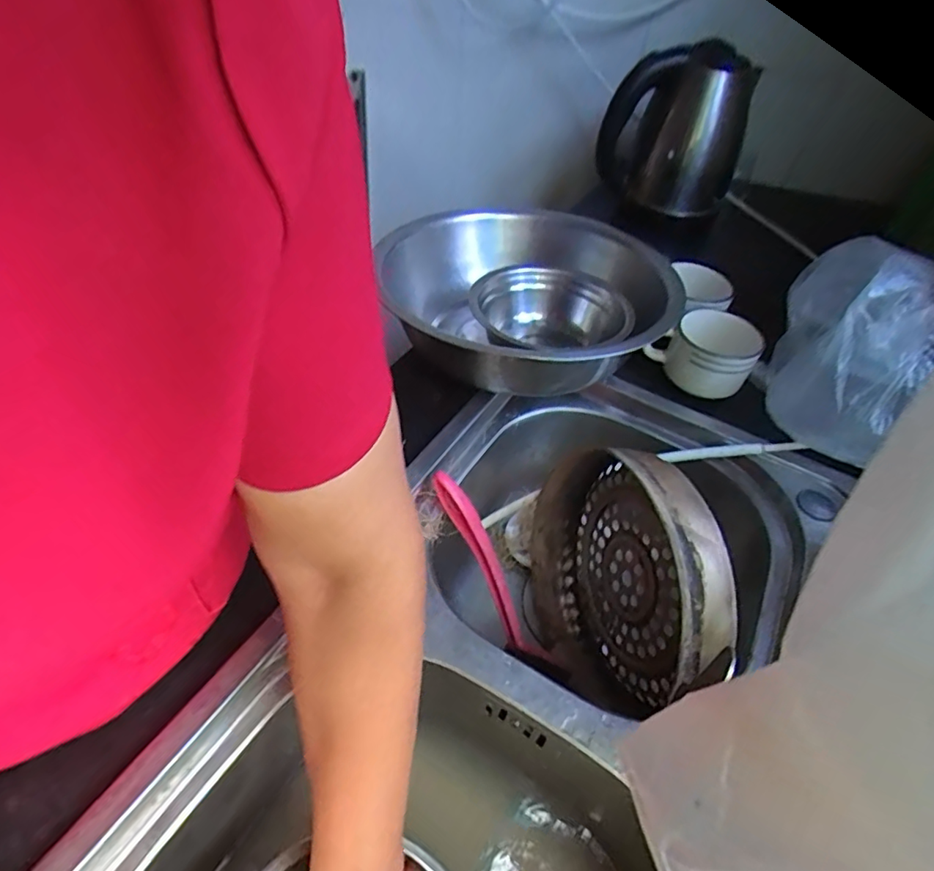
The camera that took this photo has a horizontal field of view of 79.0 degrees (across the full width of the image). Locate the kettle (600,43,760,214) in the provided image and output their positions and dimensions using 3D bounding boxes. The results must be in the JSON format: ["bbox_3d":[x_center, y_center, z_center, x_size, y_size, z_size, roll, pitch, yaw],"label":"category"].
[{"bbox_3d":[0.285,-0.431,0.800,0.178,0.198,0.158,16,47,9],"label":"kettle"}]

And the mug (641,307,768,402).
[{"bbox_3d":[0.250,-0.086,0.589,0.083,0.057,0.098,-30,56,-30],"label":"mug"}]

